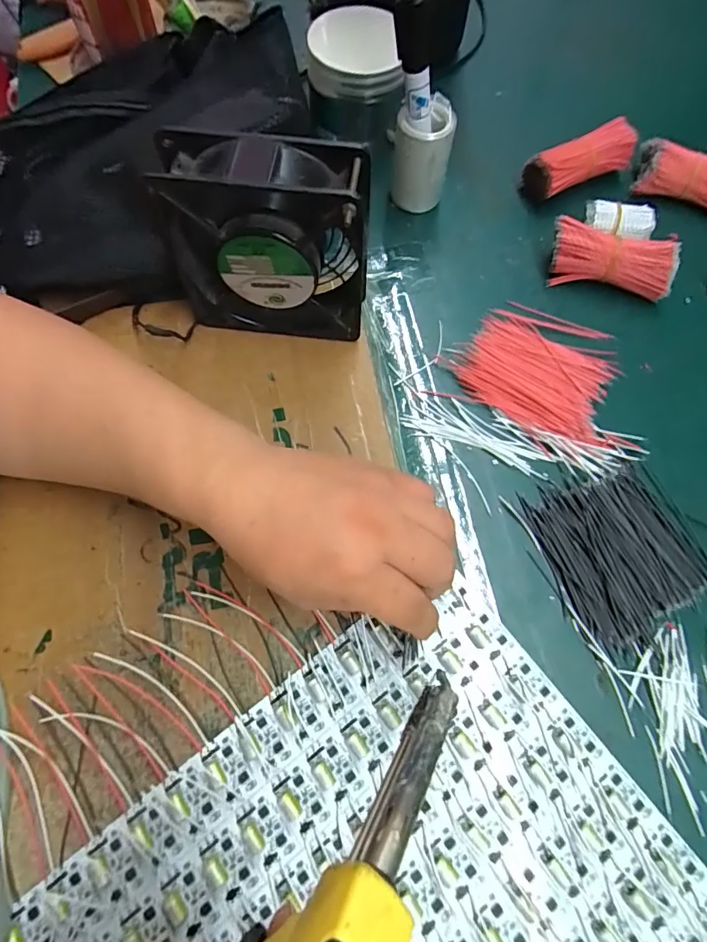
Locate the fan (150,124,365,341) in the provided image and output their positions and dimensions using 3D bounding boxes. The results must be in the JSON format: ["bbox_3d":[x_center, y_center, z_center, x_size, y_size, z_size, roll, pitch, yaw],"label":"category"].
[{"bbox_3d":[-0.052,-0.138,0.301,0.122,0.124,0.045,13,71,4],"label":"fan"}]

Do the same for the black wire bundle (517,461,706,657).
[{"bbox_3d":[0.171,0.049,0.295,0.093,0.011,0.097,-21,72,-8],"label":"black wire bundle"}]

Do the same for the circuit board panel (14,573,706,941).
[{"bbox_3d":[0.019,0.223,0.231,0.283,0.009,0.240,-36,74,-12],"label":"circuit board panel"}]

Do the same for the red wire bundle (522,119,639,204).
[{"bbox_3d":[0.183,-0.252,0.391,0.094,0.035,0.033,-20,71,-7],"label":"red wire bundle"}]

